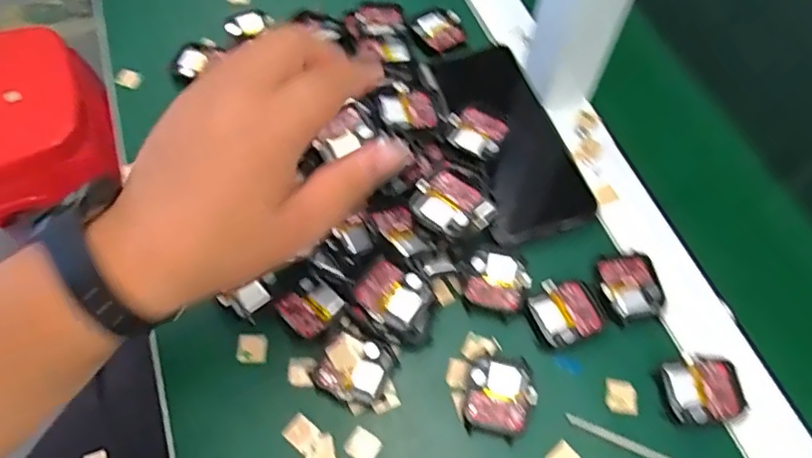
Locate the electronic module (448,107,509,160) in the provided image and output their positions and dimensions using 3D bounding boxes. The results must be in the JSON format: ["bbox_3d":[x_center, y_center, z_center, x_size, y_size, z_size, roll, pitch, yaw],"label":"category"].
[{"bbox_3d":[0.049,-0.067,0.411,0.039,0.011,0.033,28,64,14],"label":"electronic module"}]

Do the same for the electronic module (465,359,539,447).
[{"bbox_3d":[0.055,0.095,0.339,0.037,0.010,0.046,14,62,6],"label":"electronic module"}]

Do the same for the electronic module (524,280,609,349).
[{"bbox_3d":[0.097,0.051,0.363,0.044,0.008,0.038,-21,64,-12],"label":"electronic module"}]

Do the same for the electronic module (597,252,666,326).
[{"bbox_3d":[0.140,0.036,0.371,0.037,0.007,0.043,-11,62,-7],"label":"electronic module"}]

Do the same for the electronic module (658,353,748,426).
[{"bbox_3d":[0.171,0.093,0.339,0.042,0.011,0.036,-4,61,-3],"label":"electronic module"}]

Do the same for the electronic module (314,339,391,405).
[{"bbox_3d":[-0.029,0.083,0.345,0.038,0.012,0.037,32,65,15],"label":"electronic module"}]

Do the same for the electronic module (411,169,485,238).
[{"bbox_3d":[0.028,-0.016,0.377,0.040,0.023,0.042,39,66,18],"label":"electronic module"}]

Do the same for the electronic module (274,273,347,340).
[{"bbox_3d":[-0.058,0.048,0.361,0.035,0.009,0.034,-41,69,-21],"label":"electronic module"}]

